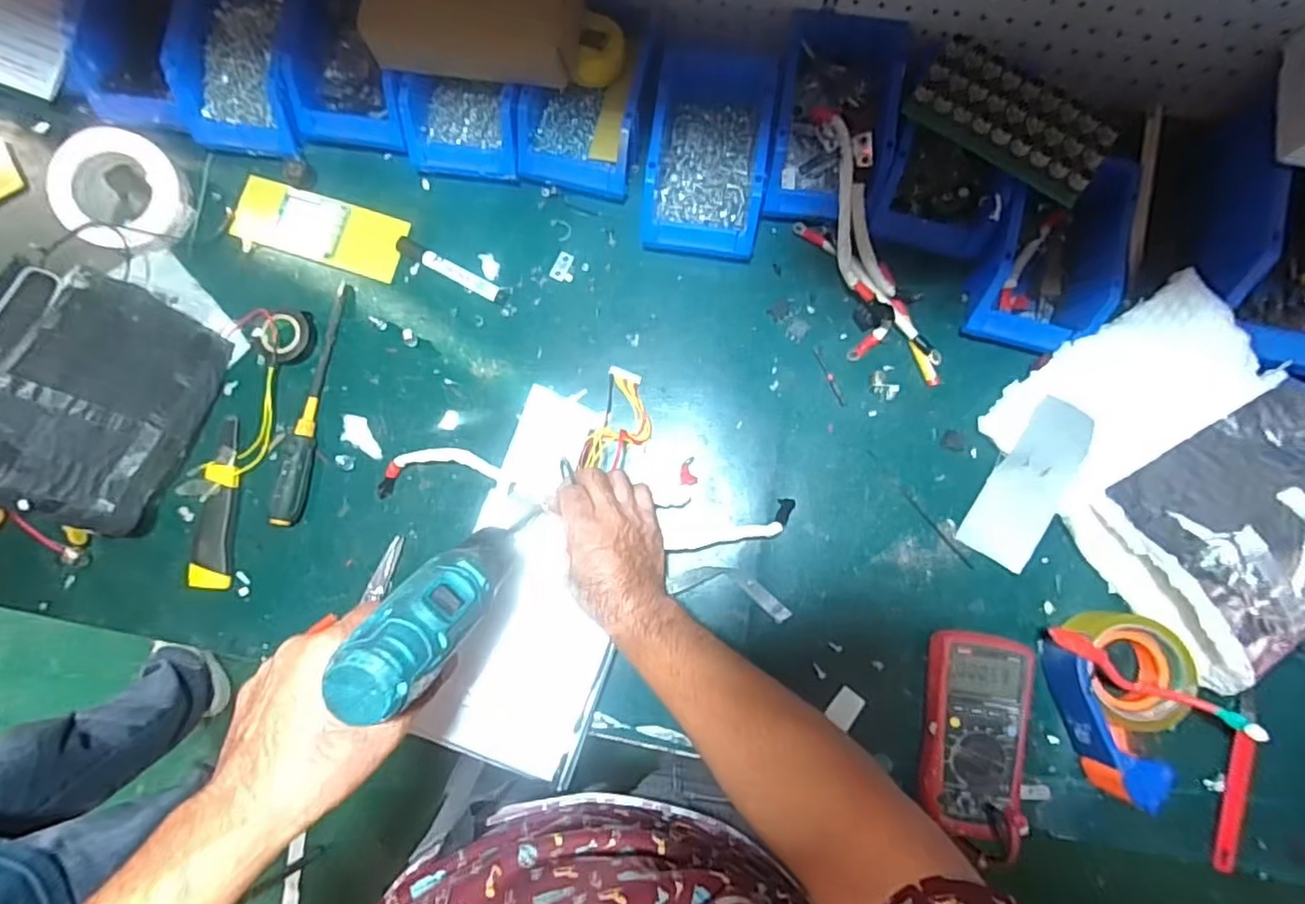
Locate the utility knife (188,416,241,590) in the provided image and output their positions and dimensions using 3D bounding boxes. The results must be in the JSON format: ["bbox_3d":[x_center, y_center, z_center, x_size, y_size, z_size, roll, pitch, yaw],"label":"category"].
[{"bbox_3d":[-0.454,0.053,0.646,0.037,0.018,0.175,1,83,1],"label":"utility knife"}]

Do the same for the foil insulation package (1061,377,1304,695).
[{"bbox_3d":[0.552,0.072,0.564,0.250,0.086,0.202,-27,84,-2],"label":"foil insulation package"}]

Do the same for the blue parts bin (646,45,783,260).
[{"bbox_3d":[0.059,-0.314,0.637,0.113,0.082,0.208,7,84,2],"label":"blue parts bin"}]

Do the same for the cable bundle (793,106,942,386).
[{"bbox_3d":[0.208,-0.204,0.628,0.083,0.063,0.297,-19,83,-1],"label":"cable bundle"}]

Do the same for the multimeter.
[{"bbox_3d":[0.298,0.262,0.578,0.089,0.056,0.180,6,84,2],"label":"multimeter"}]

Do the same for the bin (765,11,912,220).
[{"bbox_3d":[0.182,-0.335,0.630,0.116,0.082,0.182,8,84,2],"label":"bin"}]

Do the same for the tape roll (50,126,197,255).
[{"bbox_3d":[-0.568,-0.278,0.662,0.122,0.051,0.118,0,83,1],"label":"tape roll"}]

